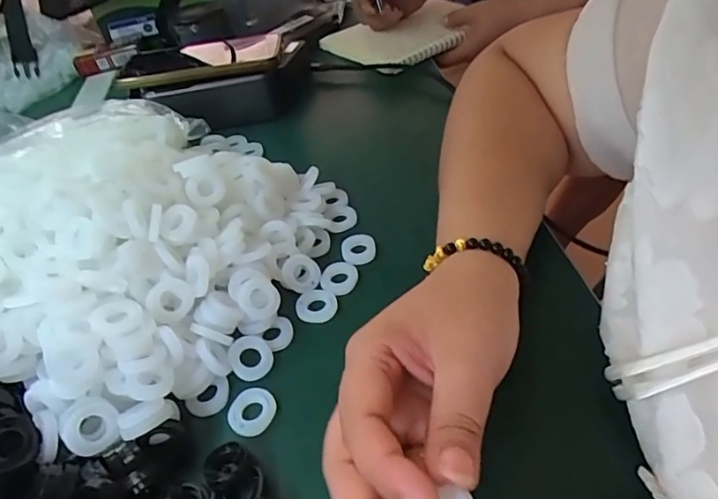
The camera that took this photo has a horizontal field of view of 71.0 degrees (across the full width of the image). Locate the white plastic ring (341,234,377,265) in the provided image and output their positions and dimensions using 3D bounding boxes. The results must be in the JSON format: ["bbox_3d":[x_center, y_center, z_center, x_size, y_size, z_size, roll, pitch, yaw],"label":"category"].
[{"bbox_3d":[0.000,-0.001,0.371,0.025,0.005,0.028,-13,43,-8],"label":"white plastic ring"}]

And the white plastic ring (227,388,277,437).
[{"bbox_3d":[-0.061,0.091,0.285,0.026,0.005,0.027,-3,42,3],"label":"white plastic ring"}]

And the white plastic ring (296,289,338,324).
[{"bbox_3d":[-0.028,0.037,0.336,0.026,0.004,0.025,-3,42,3],"label":"white plastic ring"}]

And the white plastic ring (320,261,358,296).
[{"bbox_3d":[-0.014,0.020,0.351,0.025,0.006,0.026,-3,42,3],"label":"white plastic ring"}]

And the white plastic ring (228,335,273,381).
[{"bbox_3d":[-0.066,0.066,0.306,0.025,0.007,0.027,-7,58,-20],"label":"white plastic ring"}]

